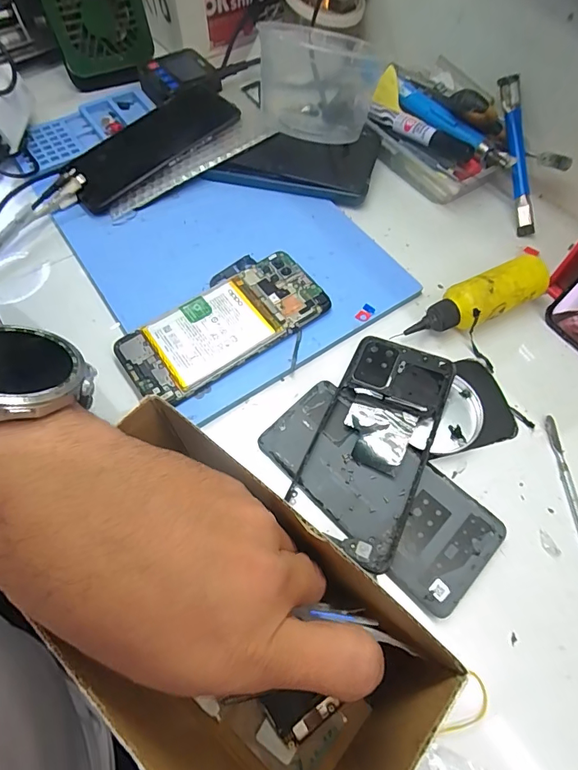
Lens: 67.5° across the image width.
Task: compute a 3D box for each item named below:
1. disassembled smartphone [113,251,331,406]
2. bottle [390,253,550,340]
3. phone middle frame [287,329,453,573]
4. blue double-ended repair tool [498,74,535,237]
[{"bbox_3d":[-0.051,-0.049,0.331,0.155,0.012,0.080,-34,68,-18],"label":"disassembled smartphone"},{"bbox_3d":[0.145,-0.063,0.339,0.123,0.035,0.031,-22,64,-13],"label":"bottle"},{"bbox_3d":[0.057,0.036,0.292,0.073,0.014,0.156,23,63,11],"label":"phone middle frame"},{"bbox_3d":[0.207,-0.206,0.391,0.018,0.012,0.138,-8,92,-6],"label":"blue double-ended repair tool"}]

